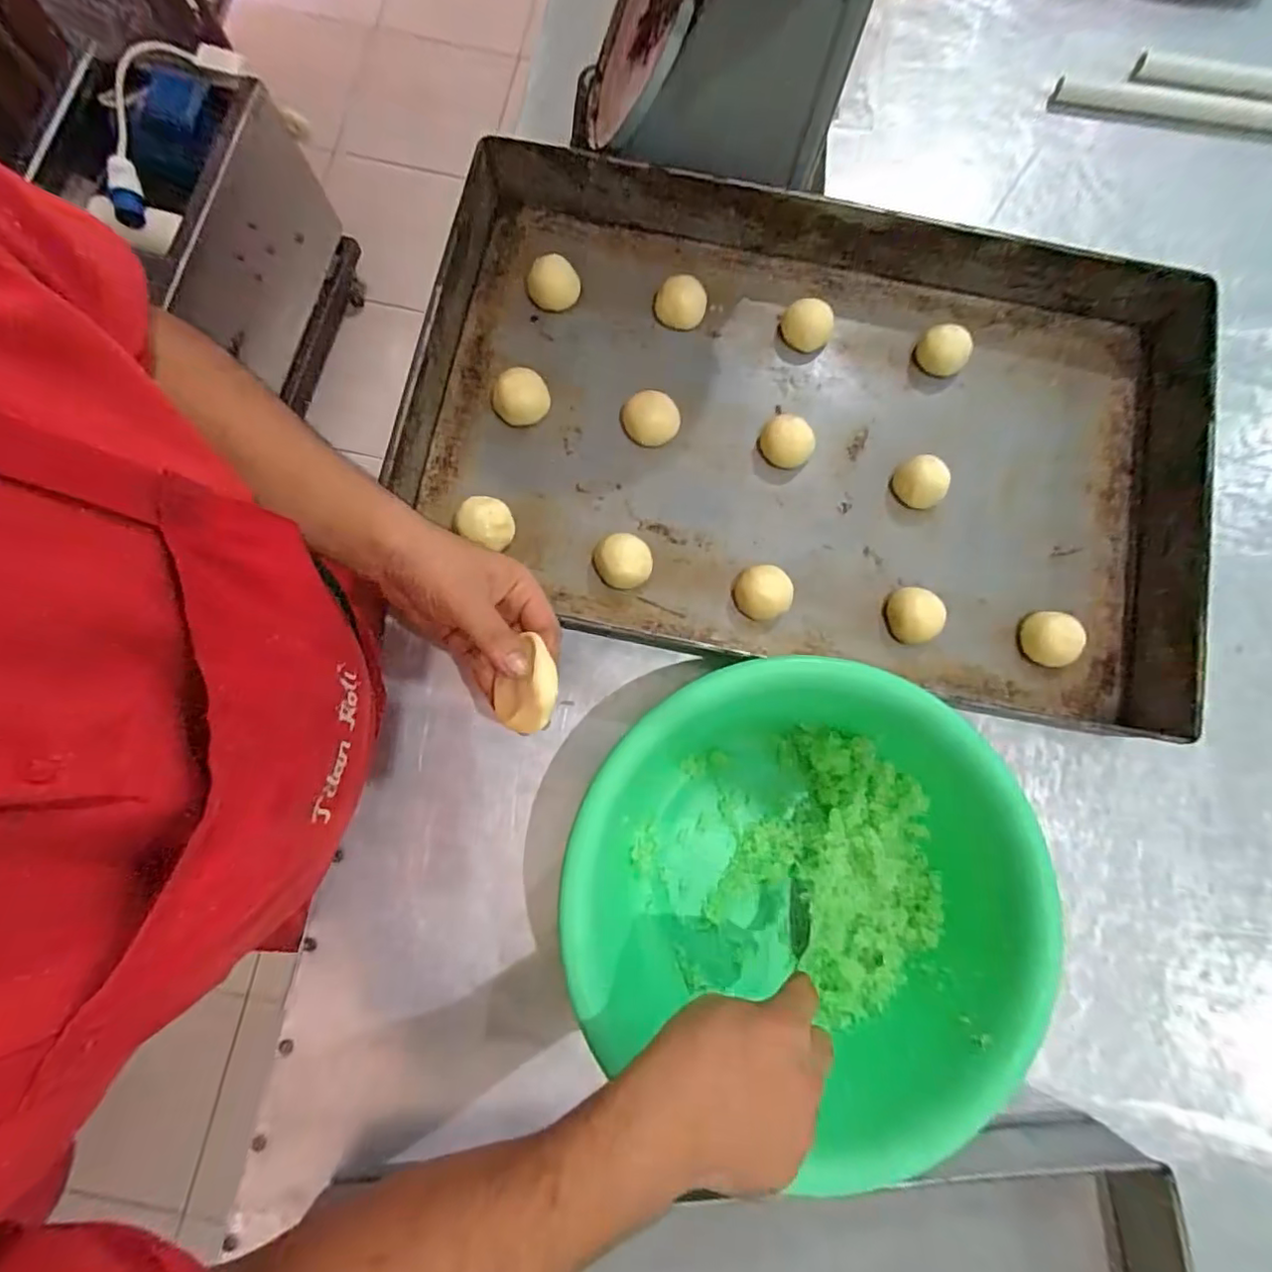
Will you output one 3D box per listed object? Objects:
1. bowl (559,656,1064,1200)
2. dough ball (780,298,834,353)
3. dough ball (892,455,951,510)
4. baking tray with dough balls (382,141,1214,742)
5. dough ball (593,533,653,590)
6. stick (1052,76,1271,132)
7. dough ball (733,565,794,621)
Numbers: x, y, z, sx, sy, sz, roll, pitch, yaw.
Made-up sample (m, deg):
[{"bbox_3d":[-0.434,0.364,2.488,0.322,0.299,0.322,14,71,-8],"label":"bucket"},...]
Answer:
[{"bbox_3d":[0.108,0.180,0.433,0.300,0.113,0.298,0,80,1],"label":"bowl"},{"bbox_3d":[0.161,-0.292,0.566,0.043,0.029,0.040,0,80,1],"label":"dough ball"},{"bbox_3d":[0.257,-0.138,0.543,0.039,0.032,0.045,-33,81,-5],"label":"dough ball"},{"bbox_3d":[0.148,-0.182,0.533,0.676,0.063,0.422,11,80,3],"label":"baking tray with dough balls"},{"bbox_3d":[-0.012,-0.065,0.522,0.047,0.032,0.045,0,80,1],"label":"dough ball"},{"bbox_3d":[0.571,-0.540,0.616,0.273,0.019,0.028,13,80,3],"label":"stick"},{"bbox_3d":[0.110,-0.037,0.520,0.043,0.029,0.047,0,80,1],"label":"dough ball"}]

